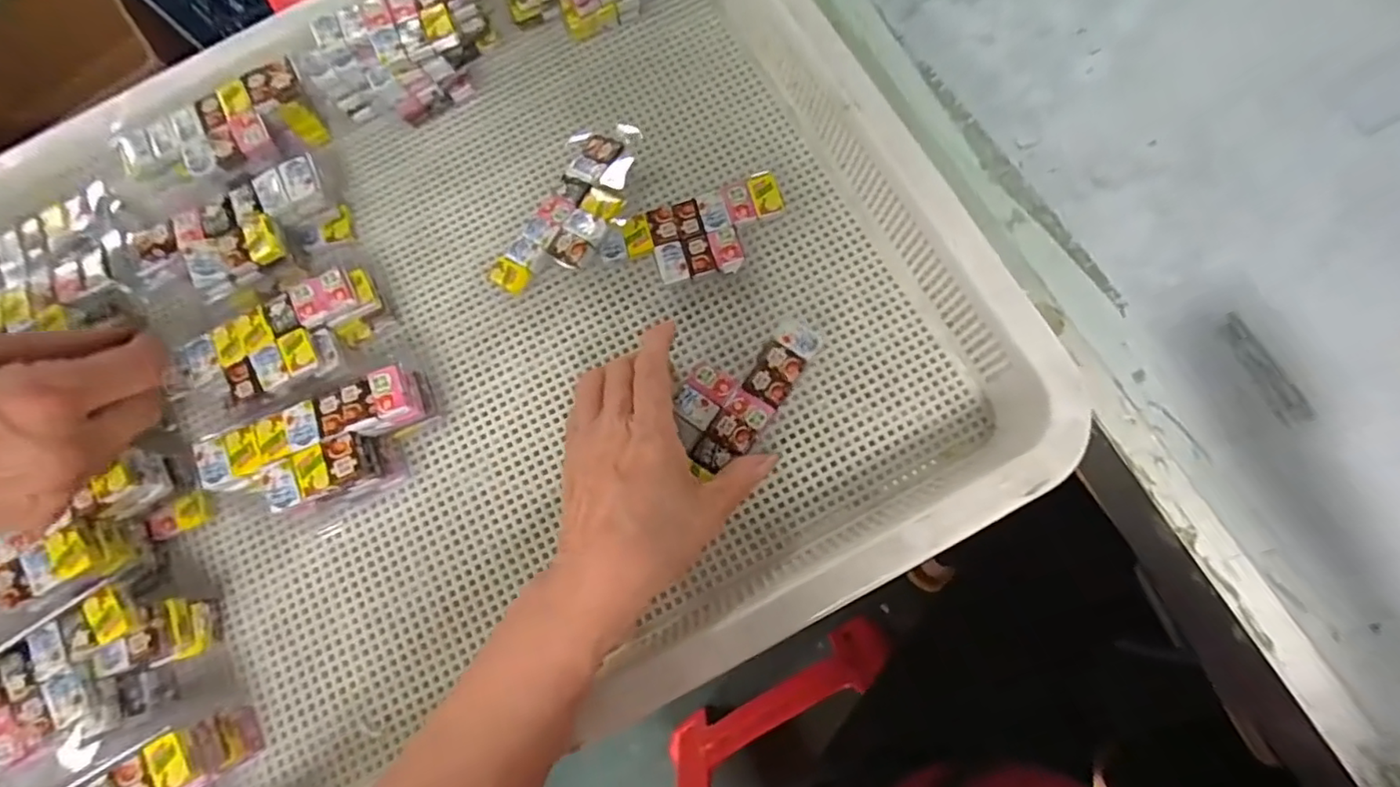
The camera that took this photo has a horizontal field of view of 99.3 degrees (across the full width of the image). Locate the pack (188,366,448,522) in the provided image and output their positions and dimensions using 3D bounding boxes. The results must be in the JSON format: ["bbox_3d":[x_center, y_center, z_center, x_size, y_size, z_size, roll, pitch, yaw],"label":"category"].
[{"bbox_3d":[-0.206,0.035,0.338,0.121,0.050,0.060,-23,76,0],"label":"pack"}]

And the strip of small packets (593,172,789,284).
[{"bbox_3d":[-0.002,-0.095,0.363,0.113,0.011,0.053,-18,77,0],"label":"strip of small packets"}]

